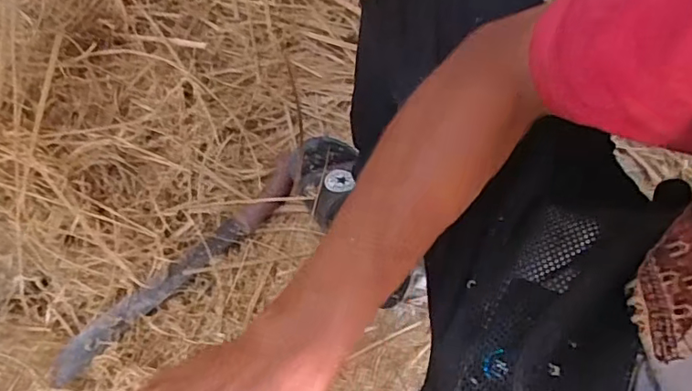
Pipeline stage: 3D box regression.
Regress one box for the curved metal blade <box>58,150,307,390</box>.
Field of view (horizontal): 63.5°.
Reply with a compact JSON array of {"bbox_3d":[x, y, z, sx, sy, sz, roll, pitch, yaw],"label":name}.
[{"bbox_3d":[-0.206,0.085,0.736,0.052,0.039,0.407,43,73,14],"label":"curved metal blade"}]

